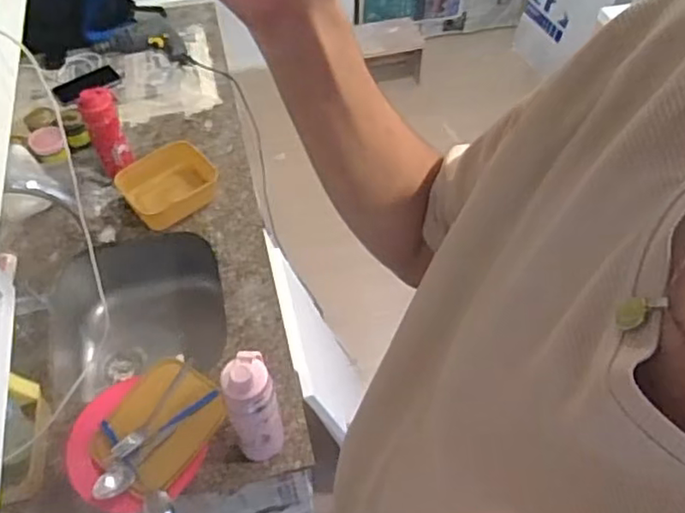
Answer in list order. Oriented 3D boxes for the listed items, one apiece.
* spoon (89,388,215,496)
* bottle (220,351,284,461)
[{"bbox_3d":[-0.288,0.282,0.956,0.034,0.039,0.225,32,59,22],"label":"spoon"},{"bbox_3d":[-0.138,0.243,0.977,0.074,0.278,0.079,-10,54,-8],"label":"bottle"}]

